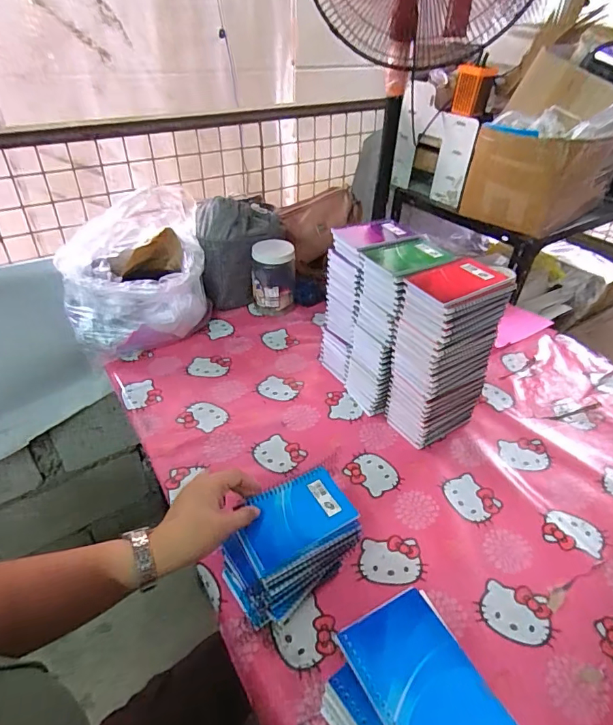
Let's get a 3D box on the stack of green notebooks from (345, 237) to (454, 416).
[{"bbox_3d":[0.154,-0.056,0.799,0.110,0.299,0.117,-17,41,-23],"label":"stack of green notebooks"}]

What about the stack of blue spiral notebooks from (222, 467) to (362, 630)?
[{"bbox_3d":[-0.018,0.223,0.561,0.152,0.099,0.098,-21,42,-31],"label":"stack of blue spiral notebooks"}]

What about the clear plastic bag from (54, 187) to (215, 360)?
[{"bbox_3d":[-0.373,-0.197,0.996,0.289,0.256,0.264,-11,39,-15],"label":"clear plastic bag"}]

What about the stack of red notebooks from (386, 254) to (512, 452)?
[{"bbox_3d":[0.217,-0.004,0.736,0.139,0.287,0.094,-19,42,-24],"label":"stack of red notebooks"}]

